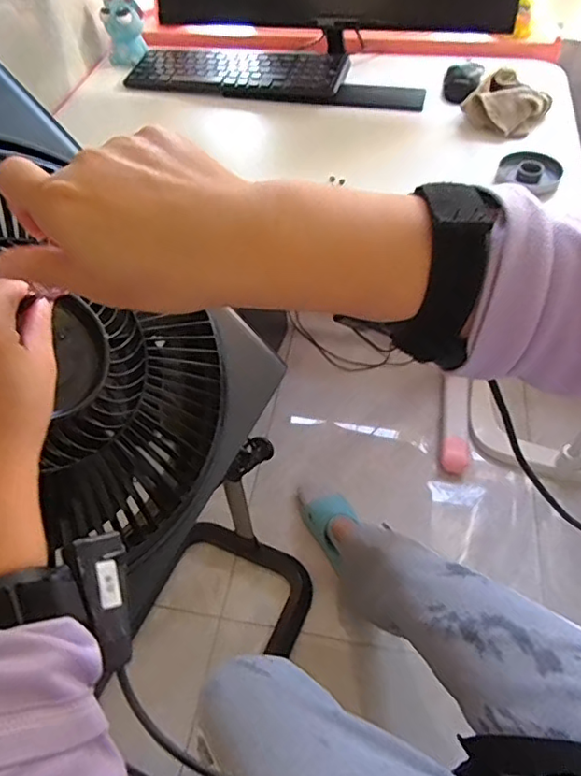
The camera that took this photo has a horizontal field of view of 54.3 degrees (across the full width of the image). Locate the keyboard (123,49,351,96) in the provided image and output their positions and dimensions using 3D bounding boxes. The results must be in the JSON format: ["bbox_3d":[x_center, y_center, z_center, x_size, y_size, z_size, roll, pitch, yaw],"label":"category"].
[{"bbox_3d":[-0.089,-0.528,0.938,0.355,0.033,0.121,12,53,12],"label":"keyboard"}]

